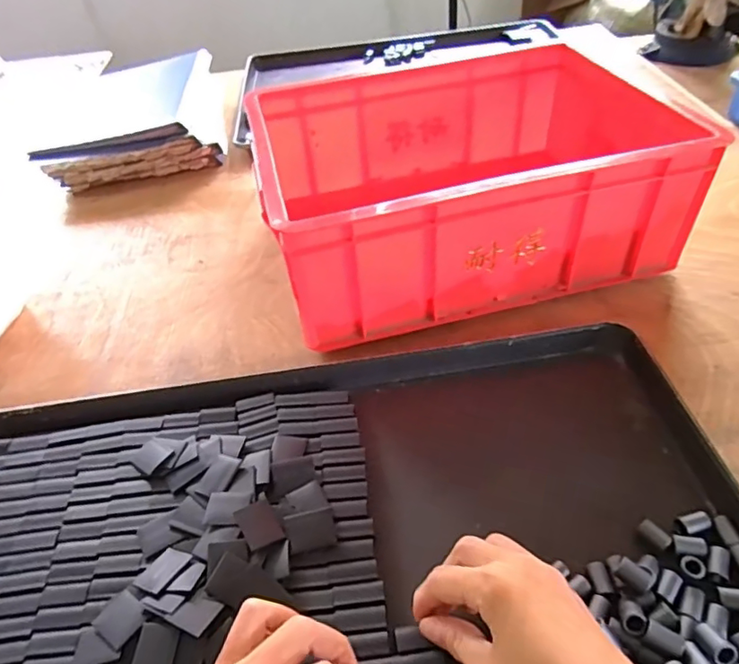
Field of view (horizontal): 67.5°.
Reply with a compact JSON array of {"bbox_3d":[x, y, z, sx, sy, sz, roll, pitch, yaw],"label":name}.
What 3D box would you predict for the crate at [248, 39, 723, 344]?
[{"bbox_3d":[0.106,-0.165,0.608,0.408,0.151,0.288,-12,45,-6],"label":"crate"}]

